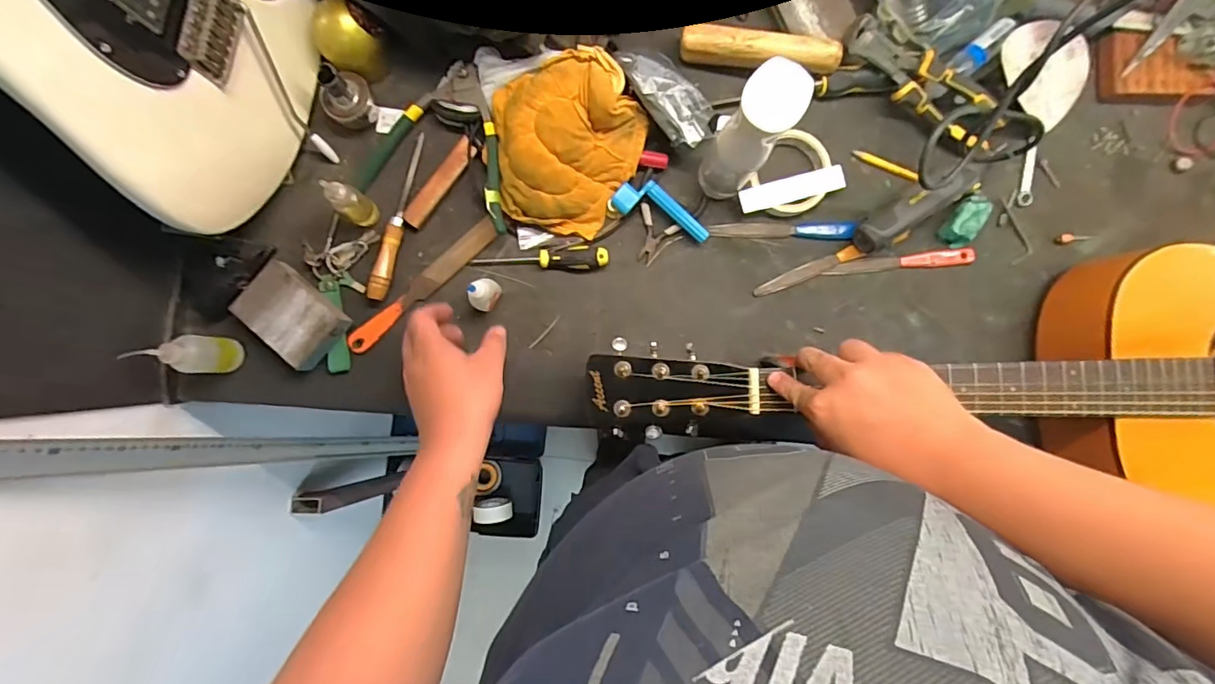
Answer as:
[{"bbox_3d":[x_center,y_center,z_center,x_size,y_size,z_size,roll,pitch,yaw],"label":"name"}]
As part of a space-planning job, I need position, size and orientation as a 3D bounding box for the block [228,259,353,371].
[{"bbox_3d":[-0.337,-0.029,0.556,0.104,0.029,0.073,41,88,-1],"label":"block"}]

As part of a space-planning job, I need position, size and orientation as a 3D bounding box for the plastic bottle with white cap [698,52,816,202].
[{"bbox_3d":[0.132,-0.194,0.501,0.050,0.186,0.052,0,89,-2],"label":"plastic bottle with white cap"}]

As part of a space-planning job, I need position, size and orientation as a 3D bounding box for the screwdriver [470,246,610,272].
[{"bbox_3d":[-0.075,-0.092,0.574,0.149,0.023,0.026,0,89,-2],"label":"screwdriver"}]

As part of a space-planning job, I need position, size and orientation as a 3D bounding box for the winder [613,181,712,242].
[{"bbox_3d":[0.063,-0.147,0.576,0.111,0.025,0.040,20,88,-2],"label":"winder"}]

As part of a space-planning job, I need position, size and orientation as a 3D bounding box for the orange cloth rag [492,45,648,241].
[{"bbox_3d":[-0.047,-0.210,0.552,0.154,0.073,0.167,20,88,-1],"label":"orange cloth rag"}]

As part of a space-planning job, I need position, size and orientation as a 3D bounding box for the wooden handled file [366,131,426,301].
[{"bbox_3d":[-0.228,-0.138,0.567,0.020,0.018,0.188,13,88,-2],"label":"wooden handled file"}]

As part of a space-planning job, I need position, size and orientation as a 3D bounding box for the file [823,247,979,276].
[{"bbox_3d":[0.336,-0.090,0.597,0.169,0.006,0.020,-6,89,-2],"label":"file"}]

